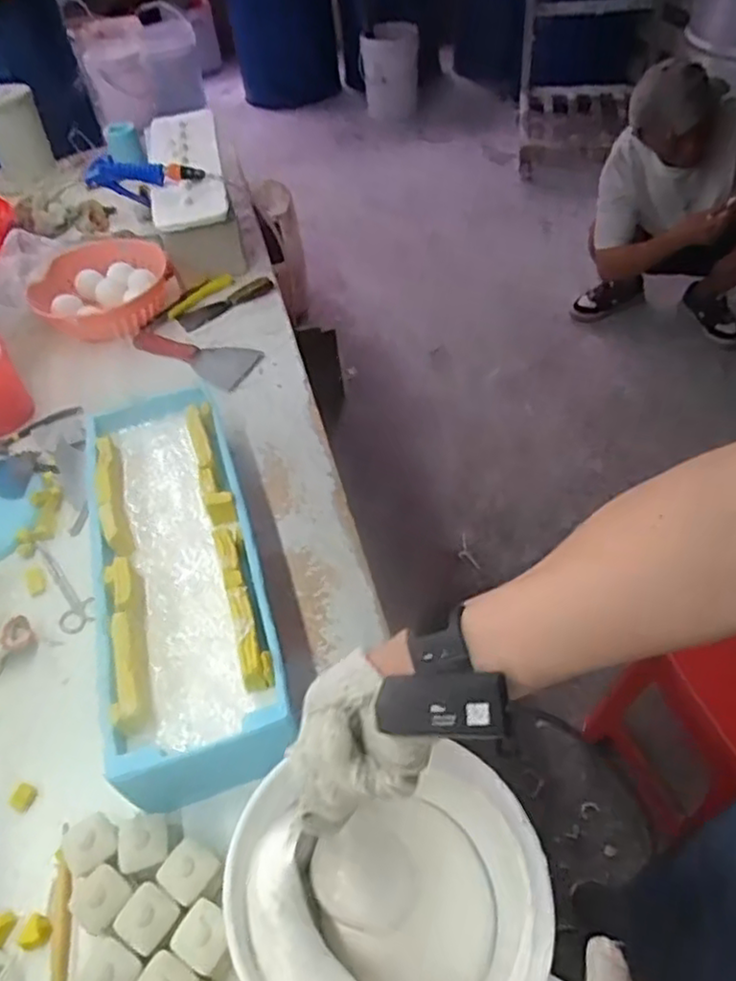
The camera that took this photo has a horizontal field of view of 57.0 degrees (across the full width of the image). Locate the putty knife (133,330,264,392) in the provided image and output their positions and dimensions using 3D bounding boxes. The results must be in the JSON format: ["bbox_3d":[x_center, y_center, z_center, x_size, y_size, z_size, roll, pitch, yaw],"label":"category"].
[{"bbox_3d":[-0.284,-0.228,1.087,0.224,0.021,0.092,20,53,22],"label":"putty knife"}]

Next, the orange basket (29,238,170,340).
[{"bbox_3d":[-0.449,-0.346,1.157,0.230,0.061,0.216,-23,50,-14],"label":"orange basket"}]

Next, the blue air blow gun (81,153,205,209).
[{"bbox_3d":[-0.393,-0.557,1.210,0.222,0.072,0.042,2,49,9],"label":"blue air blow gun"}]

